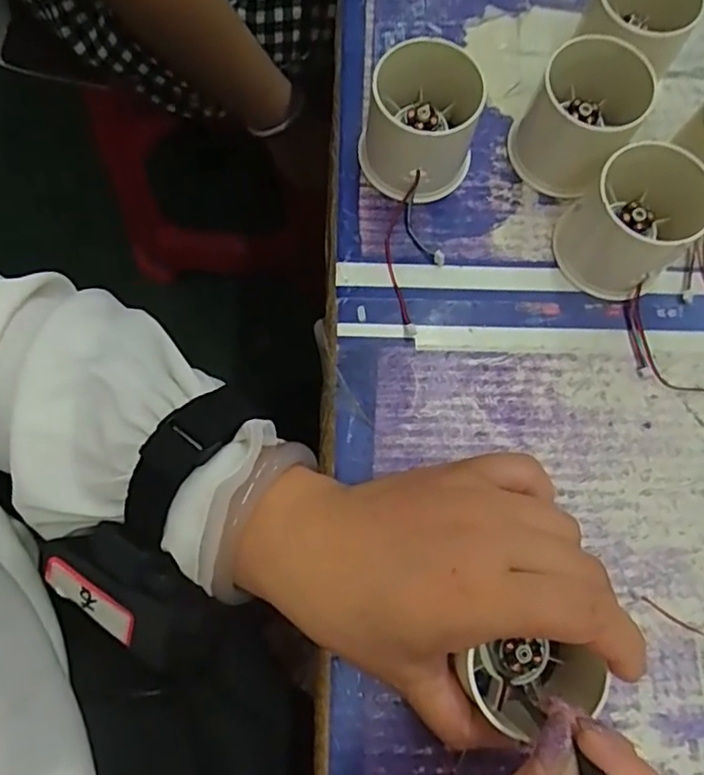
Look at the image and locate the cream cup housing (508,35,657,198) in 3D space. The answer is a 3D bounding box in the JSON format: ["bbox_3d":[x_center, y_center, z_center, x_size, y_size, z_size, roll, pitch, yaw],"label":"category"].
[{"bbox_3d":[0.112,-0.135,0.300,0.048,0.049,0.061,36,78,8],"label":"cream cup housing"}]

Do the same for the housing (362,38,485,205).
[{"bbox_3d":[0.032,-0.128,0.292,0.052,0.055,0.058,6,76,0],"label":"housing"}]

